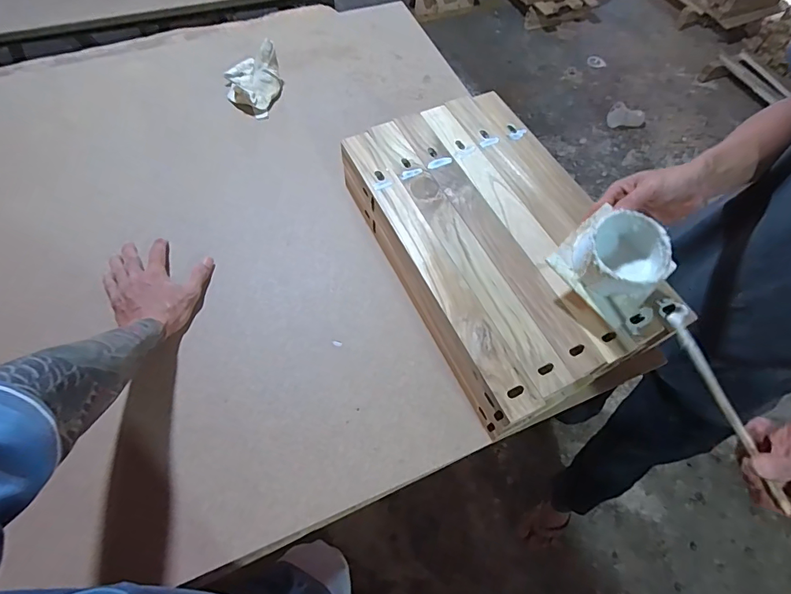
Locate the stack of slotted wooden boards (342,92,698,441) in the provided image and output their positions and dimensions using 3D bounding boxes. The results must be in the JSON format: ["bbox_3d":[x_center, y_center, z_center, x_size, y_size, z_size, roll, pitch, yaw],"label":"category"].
[{"bbox_3d":[0.137,-0.074,0.600,0.281,0.096,0.463,-25,66,-15],"label":"stack of slotted wooden boards"}]

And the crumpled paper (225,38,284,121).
[{"bbox_3d":[-0.260,-0.397,0.775,0.102,0.067,0.135,-16,64,-11],"label":"crumpled paper"}]

